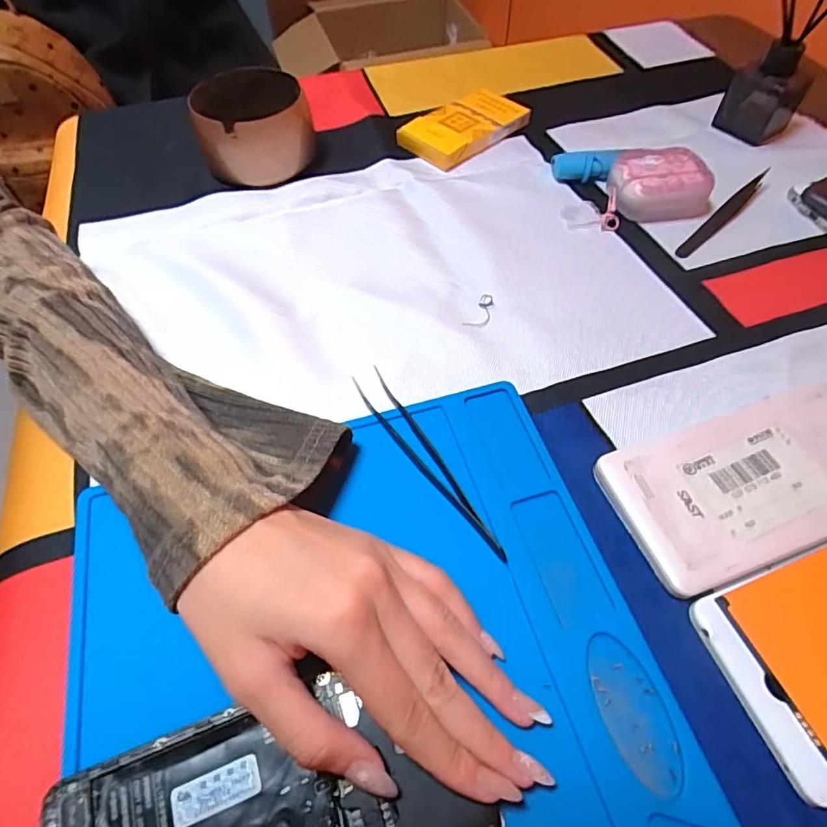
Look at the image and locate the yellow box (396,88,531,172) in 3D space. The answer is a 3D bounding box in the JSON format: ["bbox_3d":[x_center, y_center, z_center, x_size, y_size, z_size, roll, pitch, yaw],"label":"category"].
[{"bbox_3d":[0.042,-0.239,0.435,0.103,0.017,0.062,-39,64,-22],"label":"yellow box"}]

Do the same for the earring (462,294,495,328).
[{"bbox_3d":[0.042,-0.063,0.322,0.012,0.006,0.027,26,61,18],"label":"earring"}]

